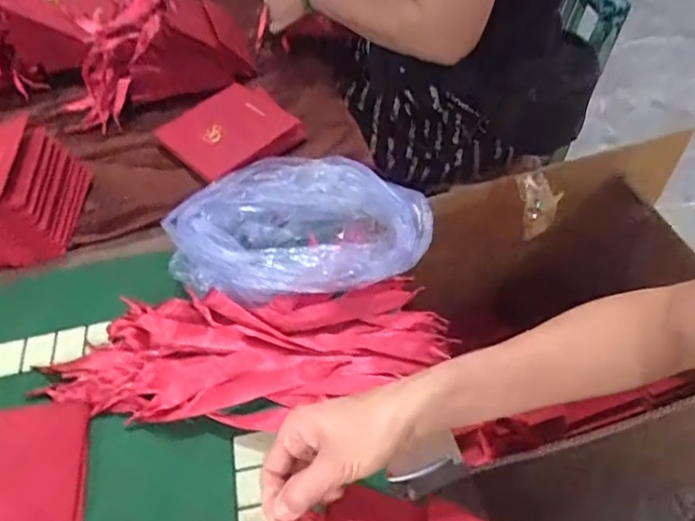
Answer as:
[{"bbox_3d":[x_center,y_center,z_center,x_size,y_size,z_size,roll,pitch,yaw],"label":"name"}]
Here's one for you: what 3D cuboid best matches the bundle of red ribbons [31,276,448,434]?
[{"bbox_3d":[-0.095,0.085,0.537,0.378,0.036,0.132,-7,50,1],"label":"bundle of red ribbons"}]

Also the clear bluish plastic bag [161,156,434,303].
[{"bbox_3d":[-0.051,-0.031,0.604,0.270,0.052,0.171,-3,50,4],"label":"clear bluish plastic bag"}]

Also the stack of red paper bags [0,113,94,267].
[{"bbox_3d":[-0.411,-0.081,0.678,0.181,0.074,0.170,-10,50,-2],"label":"stack of red paper bags"}]

